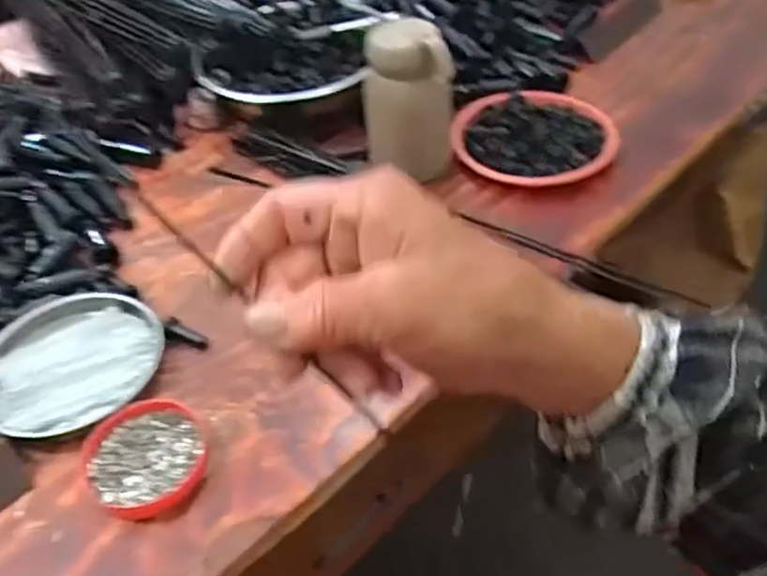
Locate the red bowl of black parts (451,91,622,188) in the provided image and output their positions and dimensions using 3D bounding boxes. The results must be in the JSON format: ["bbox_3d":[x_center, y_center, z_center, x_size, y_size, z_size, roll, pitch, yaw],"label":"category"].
[{"bbox_3d":[0.153,-0.153,0.707,0.149,0.033,0.142,-3,45,3],"label":"red bowl of black parts"}]

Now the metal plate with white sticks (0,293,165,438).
[{"bbox_3d":[-0.238,0.058,0.531,0.134,0.027,0.126,-3,45,3],"label":"metal plate with white sticks"}]

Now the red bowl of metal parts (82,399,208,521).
[{"bbox_3d":[-0.158,0.112,0.465,0.076,0.018,0.077,-3,45,3],"label":"red bowl of metal parts"}]

